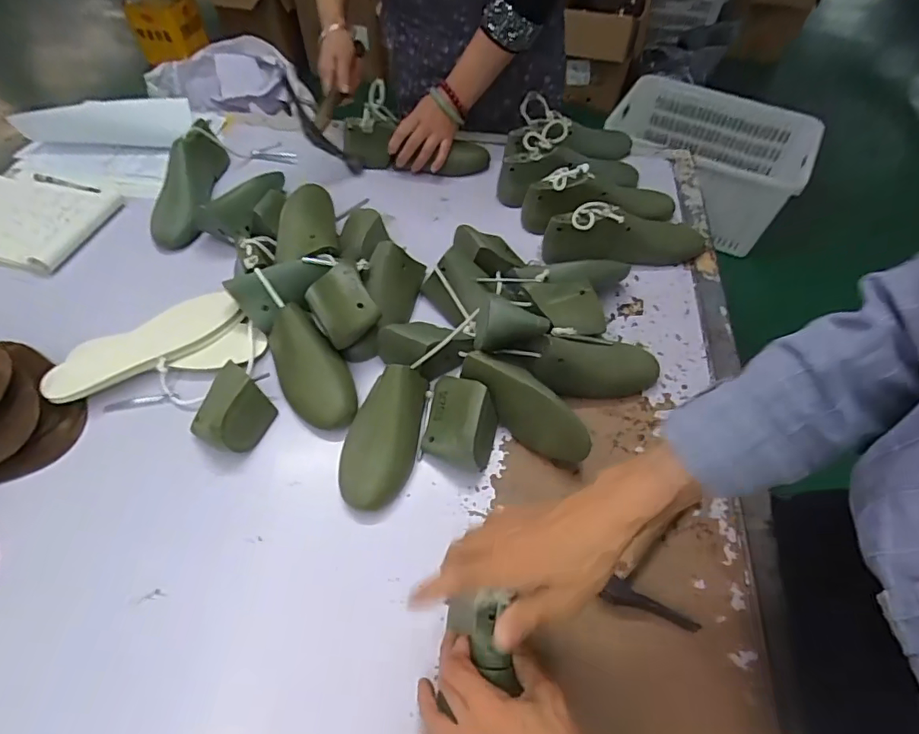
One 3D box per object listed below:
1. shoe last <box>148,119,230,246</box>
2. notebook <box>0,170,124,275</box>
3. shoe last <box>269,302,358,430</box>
[{"bbox_3d":[-0.432,-0.296,0.831,0.098,0.094,0.219,-9,55,-6],"label":"shoe last"},{"bbox_3d":[-0.682,-0.234,0.810,0.284,0.015,0.188,12,56,14],"label":"notebook"},{"bbox_3d":[-0.177,0.003,0.617,0.082,0.069,0.148,-28,59,-18],"label":"shoe last"}]

